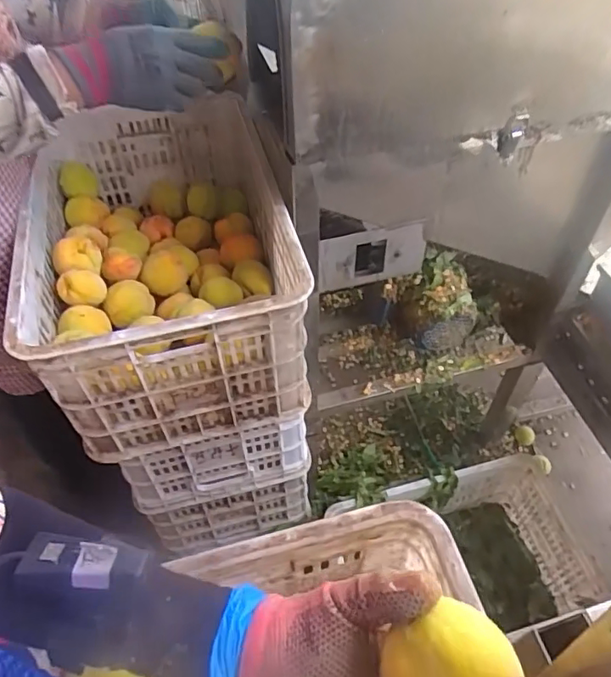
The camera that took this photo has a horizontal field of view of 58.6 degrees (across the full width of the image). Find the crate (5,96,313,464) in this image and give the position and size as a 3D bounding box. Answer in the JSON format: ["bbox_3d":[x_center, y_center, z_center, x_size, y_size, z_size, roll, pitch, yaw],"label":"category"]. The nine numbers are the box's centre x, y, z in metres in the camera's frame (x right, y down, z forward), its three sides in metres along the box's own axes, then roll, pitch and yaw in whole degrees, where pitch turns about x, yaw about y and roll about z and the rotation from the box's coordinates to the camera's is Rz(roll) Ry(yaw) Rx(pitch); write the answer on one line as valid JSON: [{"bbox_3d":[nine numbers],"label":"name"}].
[{"bbox_3d":[-0.217,-0.122,0.867,0.348,0.267,0.529,-9,50,-9],"label":"crate"}]

